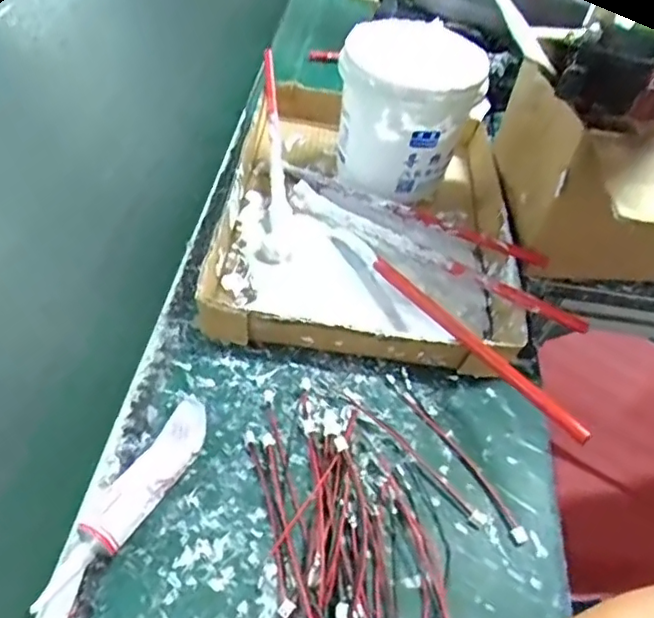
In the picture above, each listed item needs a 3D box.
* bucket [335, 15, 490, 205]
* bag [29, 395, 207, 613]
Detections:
[{"bbox_3d":[0.074,-0.179,0.547,0.113,0.106,0.120,3,49,-3],"label":"bucket"},{"bbox_3d":[-0.110,0.108,0.345,0.030,0.024,0.134,24,51,14],"label":"bag"}]

